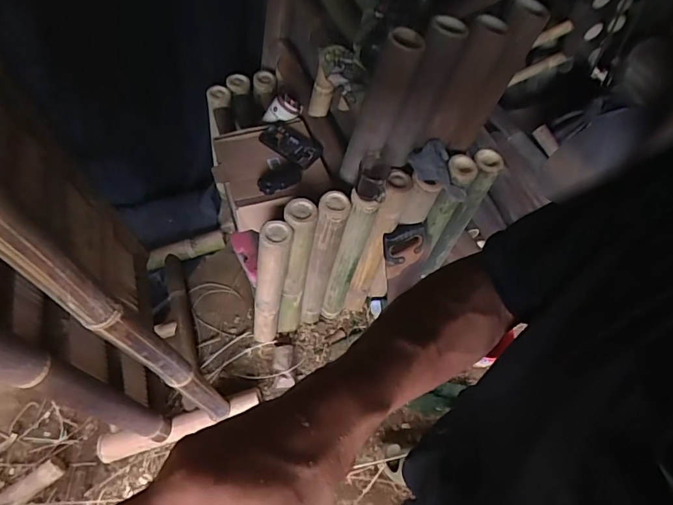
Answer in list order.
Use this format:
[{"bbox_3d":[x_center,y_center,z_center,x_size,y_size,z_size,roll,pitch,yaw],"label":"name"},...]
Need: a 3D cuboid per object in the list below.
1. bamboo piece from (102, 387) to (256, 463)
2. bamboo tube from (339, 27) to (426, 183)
[{"bbox_3d":[-0.464,0.506,1.341,0.484,0.067,0.072,-16,58,-6],"label":"bamboo piece"},{"bbox_3d":[0.086,-0.300,0.997,0.075,0.383,0.087,-6,54,-27],"label":"bamboo tube"}]

